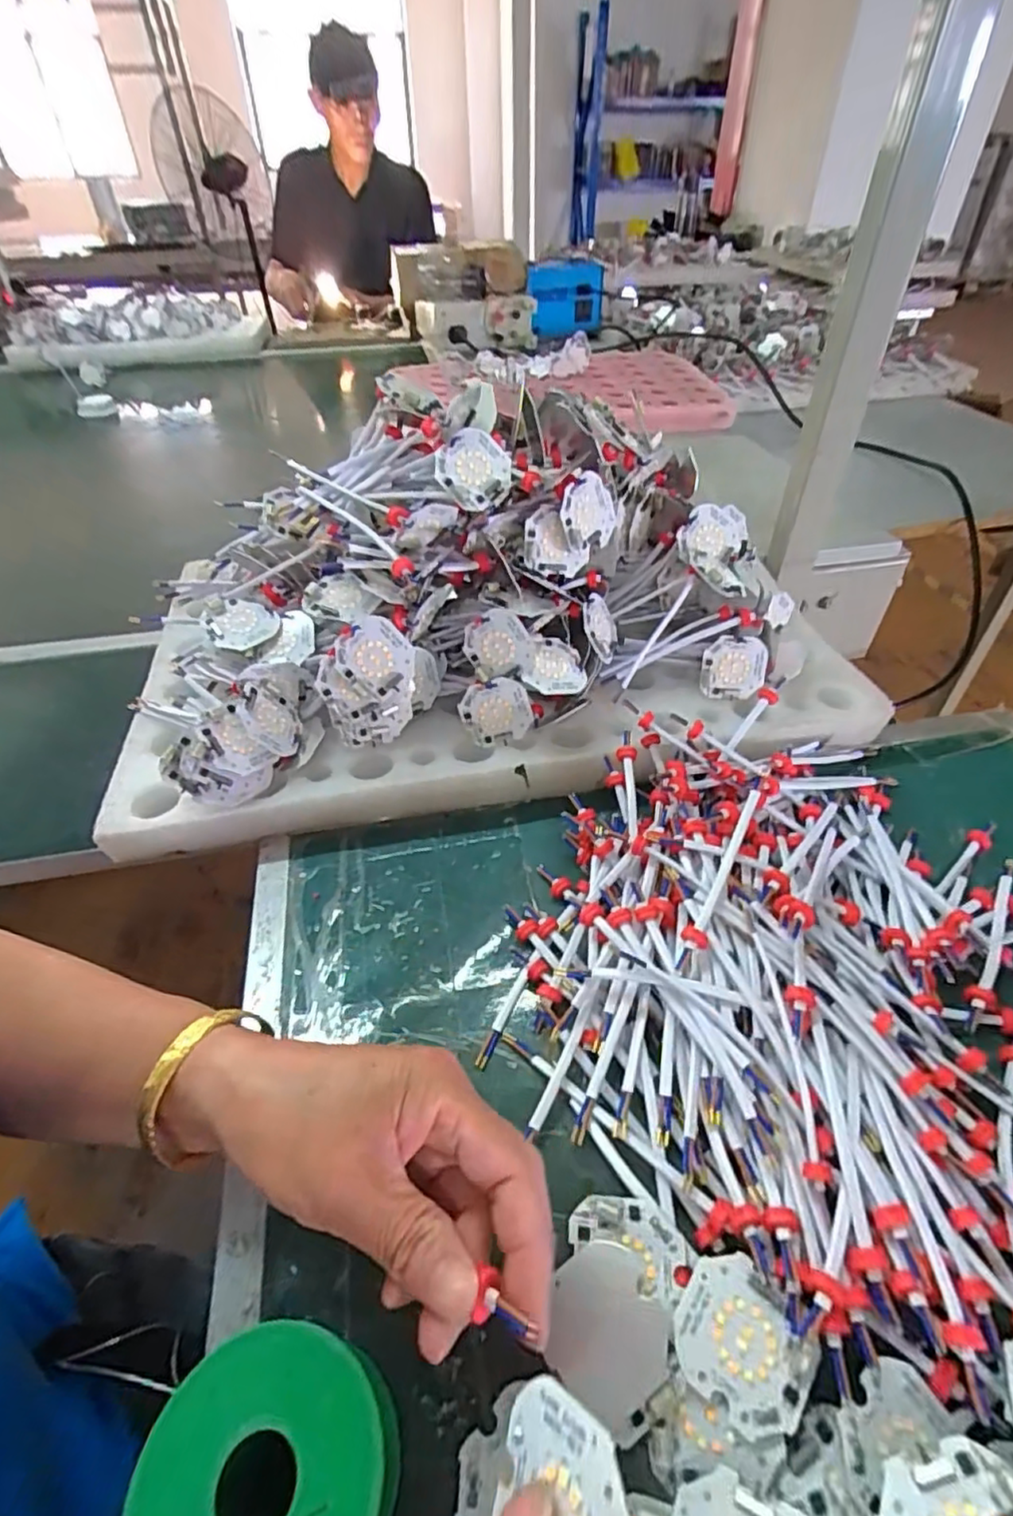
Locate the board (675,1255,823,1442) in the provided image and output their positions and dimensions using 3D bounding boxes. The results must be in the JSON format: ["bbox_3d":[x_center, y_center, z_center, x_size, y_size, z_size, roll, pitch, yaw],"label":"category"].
[{"bbox_3d":[0.089,0.219,0.237,0.047,0.005,0.044,28,50,27],"label":"board"}]

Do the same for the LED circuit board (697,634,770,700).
[{"bbox_3d":[0.171,-0.067,0.473,0.047,0.046,0.004,1,17,-1],"label":"LED circuit board"}]

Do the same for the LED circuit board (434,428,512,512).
[{"bbox_3d":[-0.019,-0.188,0.412,0.046,0.046,0.008,-44,10,-7],"label":"LED circuit board"}]

